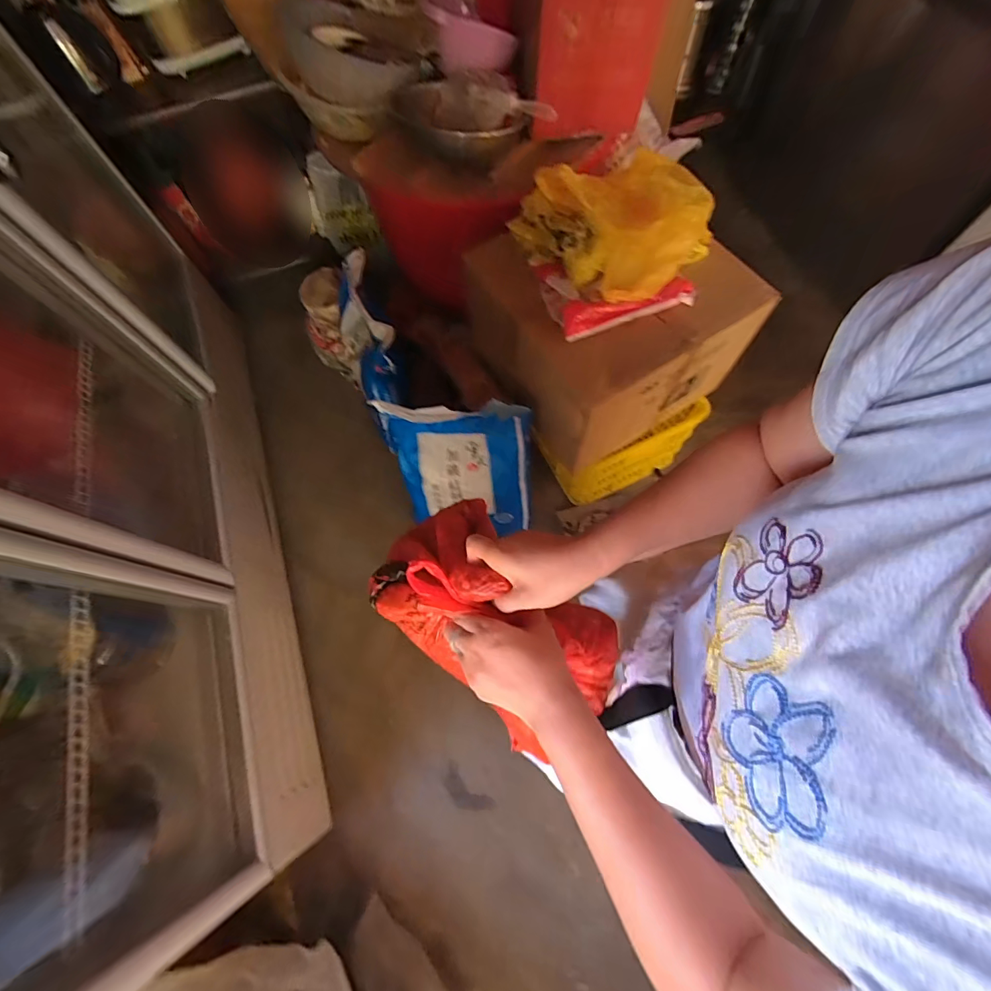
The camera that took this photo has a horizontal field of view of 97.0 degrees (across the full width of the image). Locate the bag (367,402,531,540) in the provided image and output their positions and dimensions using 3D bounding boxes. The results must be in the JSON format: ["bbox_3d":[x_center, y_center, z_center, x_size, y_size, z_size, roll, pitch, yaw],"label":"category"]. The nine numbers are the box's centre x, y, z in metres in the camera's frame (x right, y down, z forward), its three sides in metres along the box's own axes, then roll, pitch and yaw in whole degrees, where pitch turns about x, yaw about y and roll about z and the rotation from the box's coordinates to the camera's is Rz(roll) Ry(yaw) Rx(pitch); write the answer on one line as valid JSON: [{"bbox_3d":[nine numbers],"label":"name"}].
[{"bbox_3d":[-0.100,-0.059,1.224,0.391,0.423,0.082,1,31,3],"label":"bag"}]

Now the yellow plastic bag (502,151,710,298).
[{"bbox_3d":[0.292,-0.628,0.984,0.399,0.134,0.354,-39,72,-11],"label":"yellow plastic bag"}]

